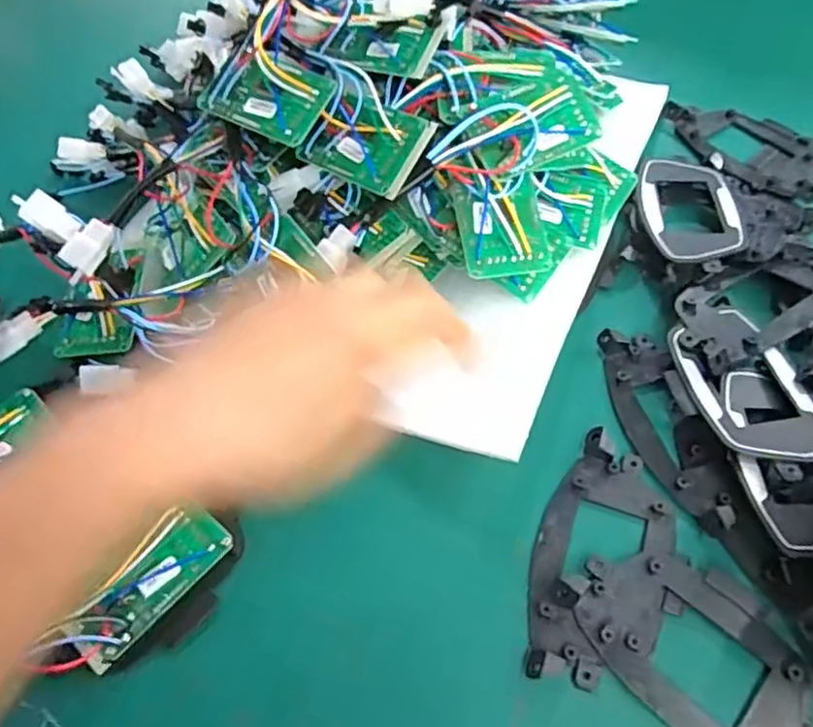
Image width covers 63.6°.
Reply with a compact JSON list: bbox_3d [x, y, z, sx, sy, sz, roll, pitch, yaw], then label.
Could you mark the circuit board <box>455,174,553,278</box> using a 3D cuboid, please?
[{"bbox_3d":[0.057,-0.081,0.378,0.052,0.009,0.061,-3,76,-11],"label":"circuit board"}]

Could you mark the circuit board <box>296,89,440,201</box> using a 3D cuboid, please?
[{"bbox_3d":[-0.024,-0.129,0.380,0.071,0.010,0.049,31,92,24],"label":"circuit board"}]

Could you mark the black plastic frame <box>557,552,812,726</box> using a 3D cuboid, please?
[{"bbox_3d":[0.133,0.128,0.292,0.120,0.011,0.069,39,67,25],"label":"black plastic frame"}]

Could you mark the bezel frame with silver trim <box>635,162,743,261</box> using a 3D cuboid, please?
[{"bbox_3d":[0.185,-0.098,0.430,0.063,0.019,0.101,5,57,8],"label":"bezel frame with silver trim"}]

